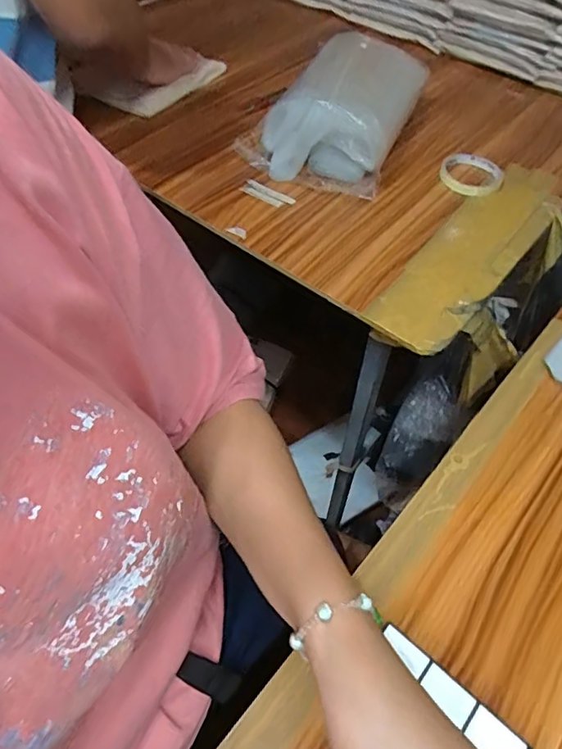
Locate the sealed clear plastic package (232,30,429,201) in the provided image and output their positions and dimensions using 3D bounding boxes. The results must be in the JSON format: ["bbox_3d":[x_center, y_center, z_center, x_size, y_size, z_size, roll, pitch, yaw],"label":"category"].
[{"bbox_3d":[0.094,-0.366,0.726,0.180,0.101,0.272,26,55,16],"label":"sealed clear plastic package"}]

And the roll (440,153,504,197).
[{"bbox_3d":[0.264,-0.279,0.723,0.077,0.021,0.083,1,52,-2],"label":"roll"}]

